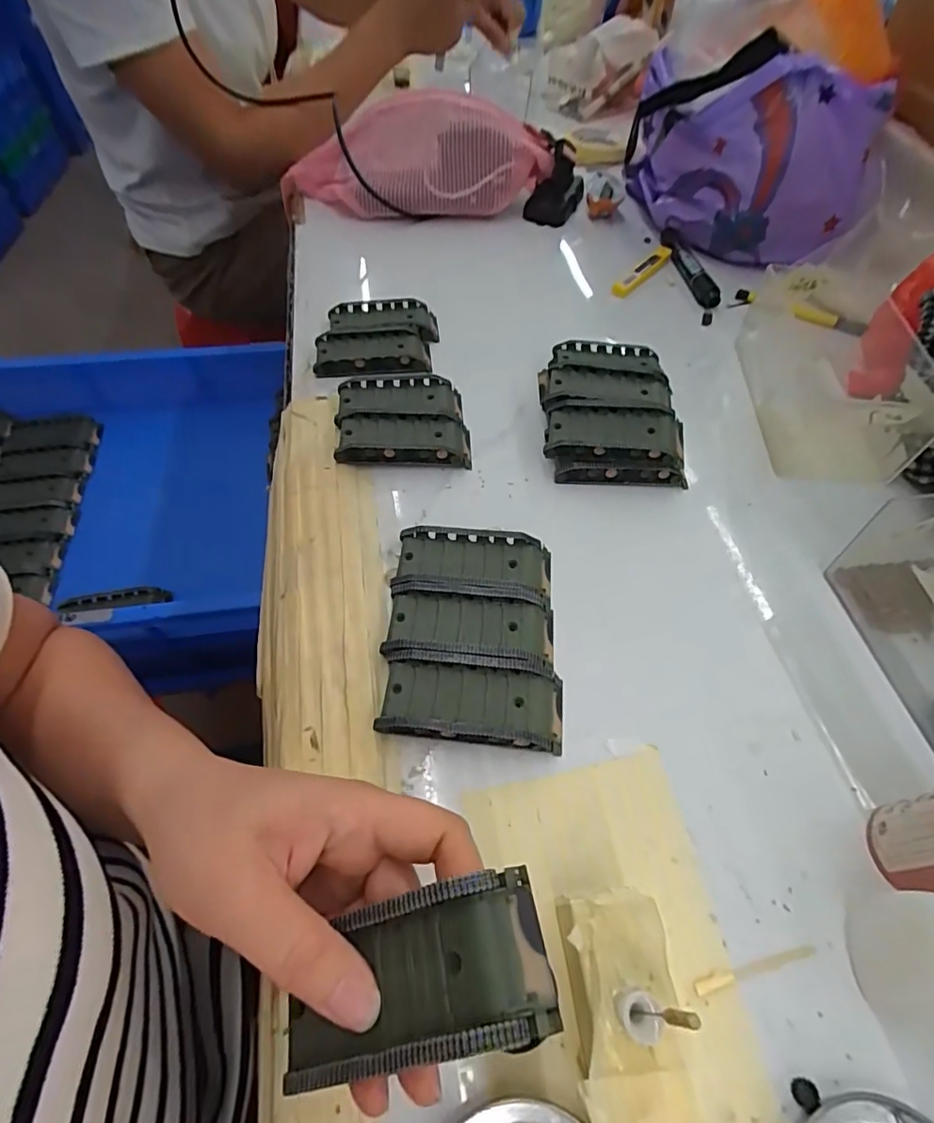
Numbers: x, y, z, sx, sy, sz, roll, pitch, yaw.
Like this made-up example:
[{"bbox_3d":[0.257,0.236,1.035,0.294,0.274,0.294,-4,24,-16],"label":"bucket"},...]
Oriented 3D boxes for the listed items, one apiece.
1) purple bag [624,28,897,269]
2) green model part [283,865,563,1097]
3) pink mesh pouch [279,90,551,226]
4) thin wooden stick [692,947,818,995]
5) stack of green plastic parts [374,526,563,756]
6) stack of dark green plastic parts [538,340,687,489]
[{"bbox_3d":[0.278,-0.401,0.548,0.240,0.165,0.096,28,58,16],"label":"purple bag"},{"bbox_3d":[-0.018,0.132,0.174,0.088,0.022,0.044,-22,52,13],"label":"green model part"},{"bbox_3d":[-0.062,-0.469,0.618,0.294,0.106,0.141,-9,56,-9],"label":"pink mesh pouch"},{"bbox_3d":[0.126,0.176,0.236,0.058,0.004,0.006,-10,56,-10],"label":"thin wooden stick"},{"bbox_3d":[0.004,0.038,0.318,0.097,0.018,0.132,5,55,0],"label":"stack of green plastic parts"},{"bbox_3d":[0.110,-0.124,0.428,0.105,0.036,0.146,4,55,-1],"label":"stack of dark green plastic parts"}]

